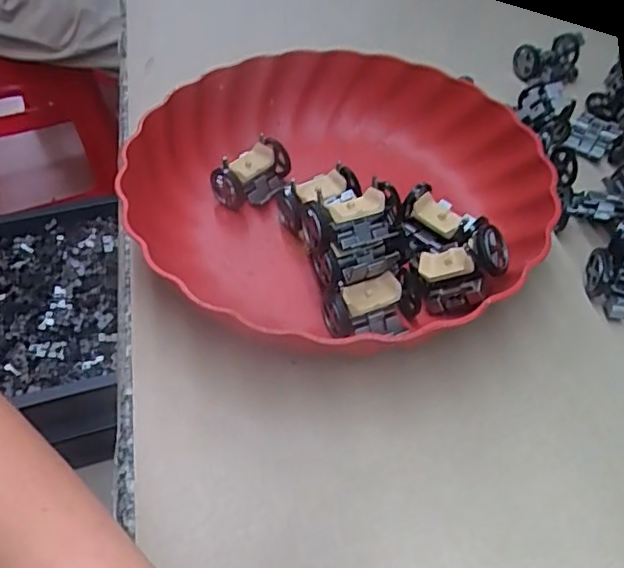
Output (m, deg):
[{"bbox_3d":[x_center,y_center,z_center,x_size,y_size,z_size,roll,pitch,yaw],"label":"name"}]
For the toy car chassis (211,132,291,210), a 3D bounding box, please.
[{"bbox_3d":[-0.038,-0.072,0.398,0.053,0.030,0.026,-35,59,-27],"label":"toy car chassis"}]

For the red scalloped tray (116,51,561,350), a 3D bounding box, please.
[{"bbox_3d":[0.015,-0.057,0.372,0.243,0.051,0.251,6,50,3],"label":"red scalloped tray"}]

